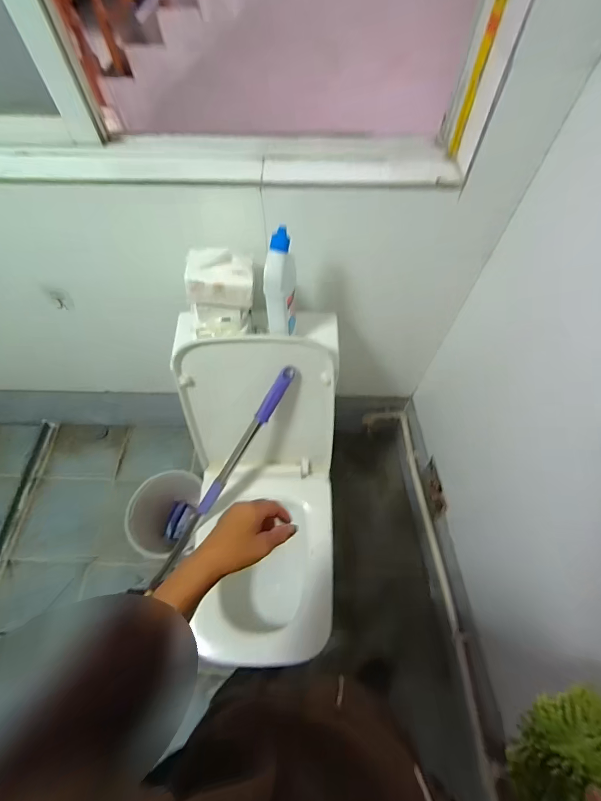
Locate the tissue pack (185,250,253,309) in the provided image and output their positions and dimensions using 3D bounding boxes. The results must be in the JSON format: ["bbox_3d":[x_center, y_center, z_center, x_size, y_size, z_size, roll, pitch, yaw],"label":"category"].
[{"bbox_3d":[-0.143,-0.218,0.643,0.114,0.088,0.060,2,61,1],"label":"tissue pack"}]

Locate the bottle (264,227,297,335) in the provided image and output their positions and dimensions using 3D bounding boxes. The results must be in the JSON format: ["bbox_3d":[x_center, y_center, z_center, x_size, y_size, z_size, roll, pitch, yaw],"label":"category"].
[{"bbox_3d":[-0.035,-0.204,0.656,0.050,0.209,0.062,8,62,4],"label":"bottle"}]

